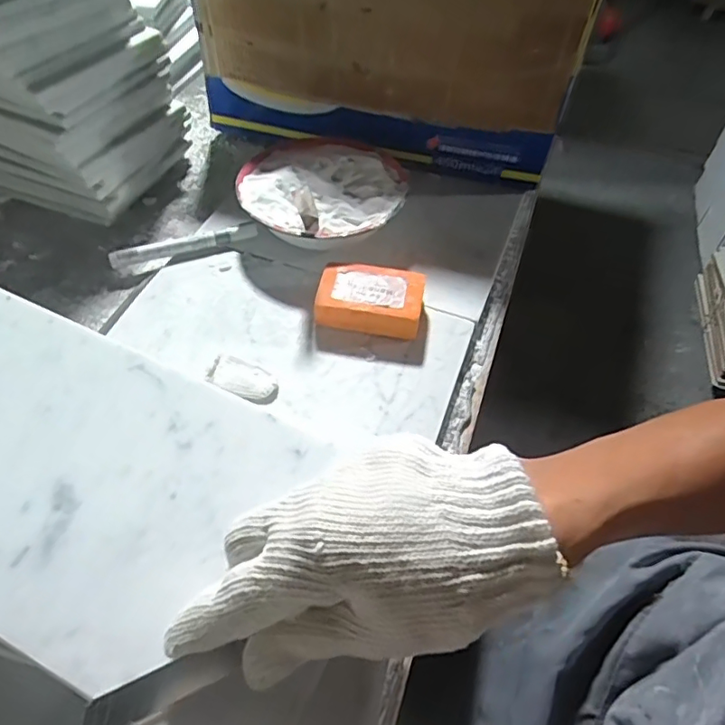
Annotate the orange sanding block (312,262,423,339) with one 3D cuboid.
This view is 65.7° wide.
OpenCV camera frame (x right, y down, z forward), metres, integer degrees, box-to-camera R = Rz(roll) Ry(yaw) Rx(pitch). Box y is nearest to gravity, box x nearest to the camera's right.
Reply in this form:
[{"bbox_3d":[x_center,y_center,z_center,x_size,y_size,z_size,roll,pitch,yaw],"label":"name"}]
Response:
[{"bbox_3d":[0.007,-0.056,0.507,0.091,0.033,0.057,9,52,7],"label":"orange sanding block"}]

